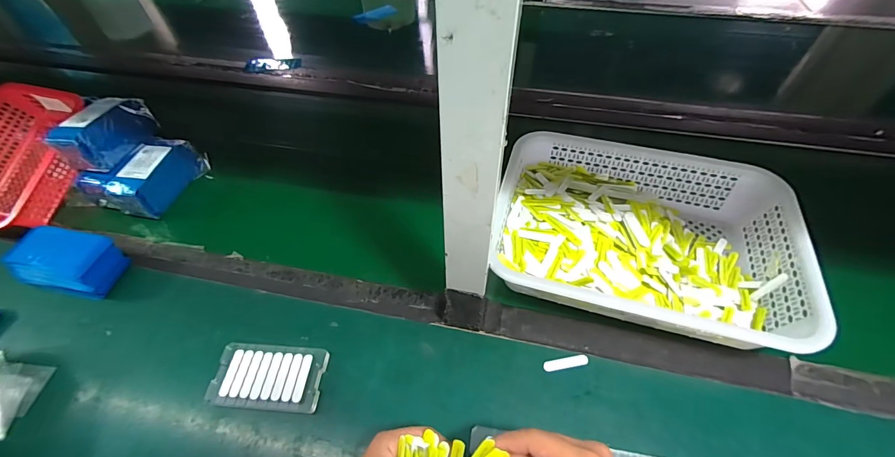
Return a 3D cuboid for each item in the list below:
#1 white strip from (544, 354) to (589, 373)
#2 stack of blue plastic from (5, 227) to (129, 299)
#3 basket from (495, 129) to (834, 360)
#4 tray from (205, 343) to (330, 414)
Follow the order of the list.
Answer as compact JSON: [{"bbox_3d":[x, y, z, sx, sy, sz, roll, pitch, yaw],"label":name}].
[{"bbox_3d":[0.136,0.154,0.443,0.051,0.004,0.013,-9,53,-5],"label":"white strip"},{"bbox_3d":[-0.509,0.044,0.520,0.128,0.057,0.074,10,53,9],"label":"stack of blue plastic"},{"bbox_3d":[0.245,0.005,0.507,0.346,0.080,0.250,13,54,11],"label":"basket"},{"bbox_3d":[-0.204,0.169,0.441,0.122,0.012,0.070,3,53,4],"label":"tray"}]

